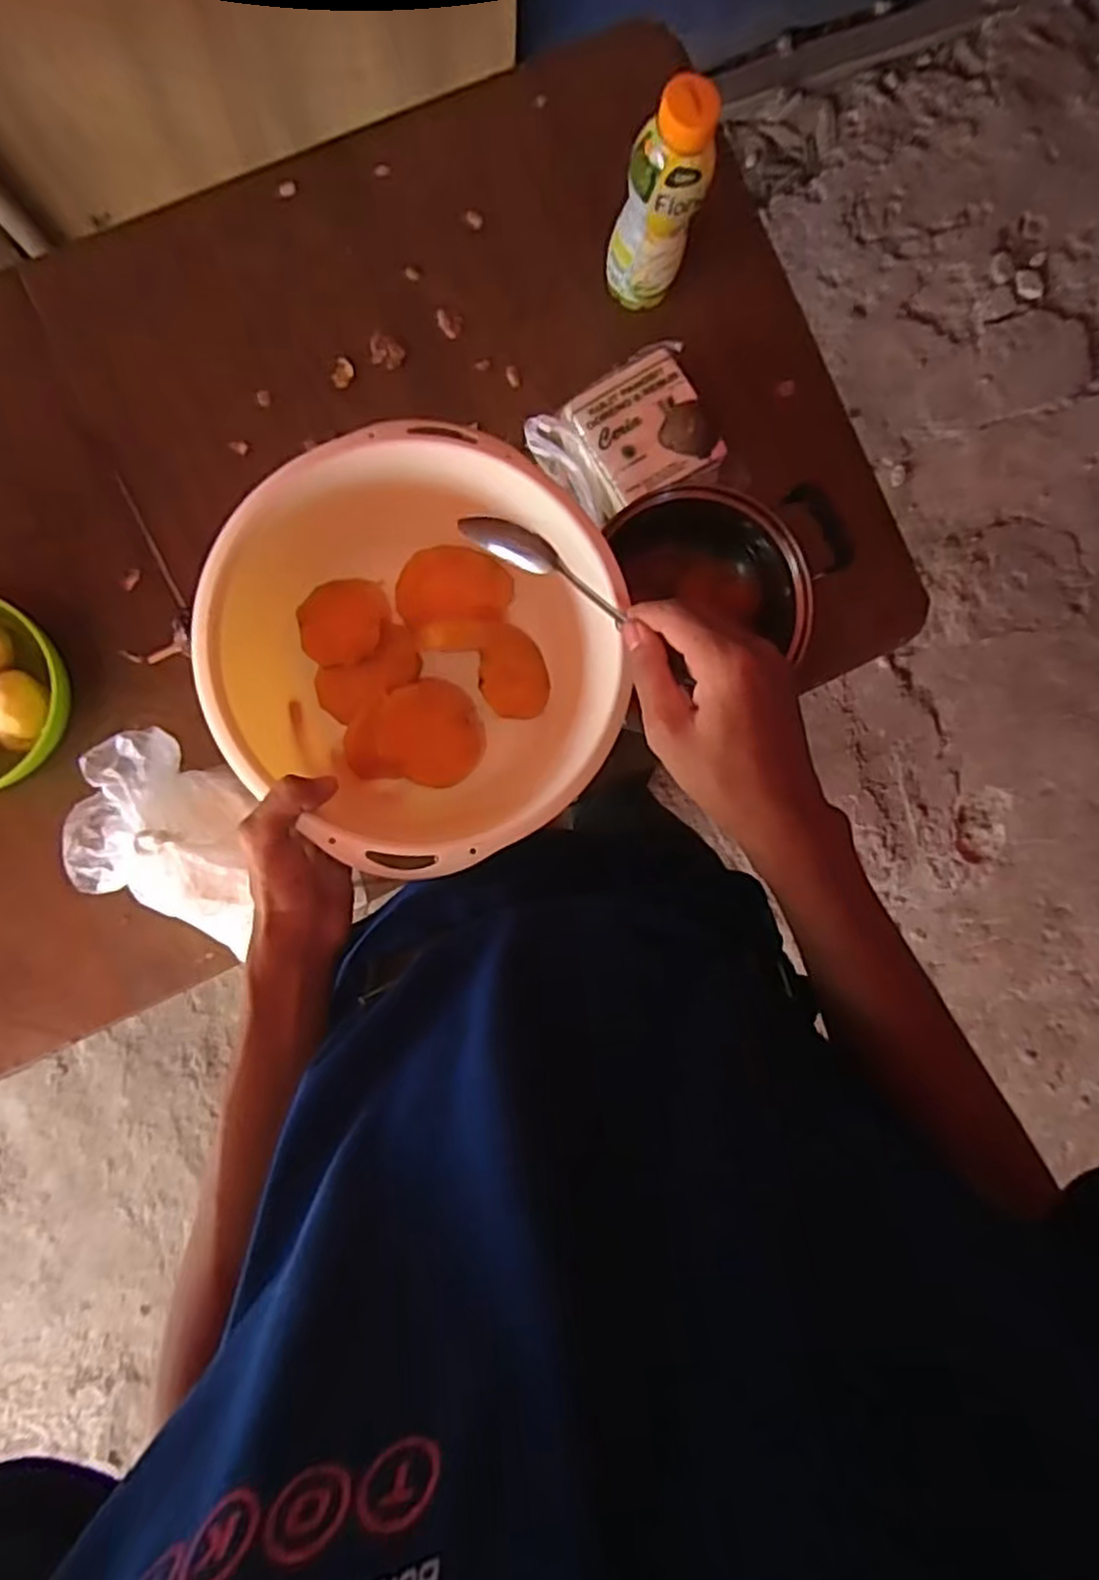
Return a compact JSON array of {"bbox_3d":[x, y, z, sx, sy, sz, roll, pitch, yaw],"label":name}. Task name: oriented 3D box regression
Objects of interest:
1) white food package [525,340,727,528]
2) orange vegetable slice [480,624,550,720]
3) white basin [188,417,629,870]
[{"bbox_3d":[0.070,-0.297,0.644,0.145,0.049,0.112,-32,92,-5],"label":"white food package"},{"bbox_3d":[-0.025,-0.082,0.521,0.056,0.008,0.065,-6,82,-46],"label":"orange vegetable slice"},{"bbox_3d":[-0.077,-0.081,0.481,0.239,0.111,0.232,0,89,-5],"label":"white basin"}]

